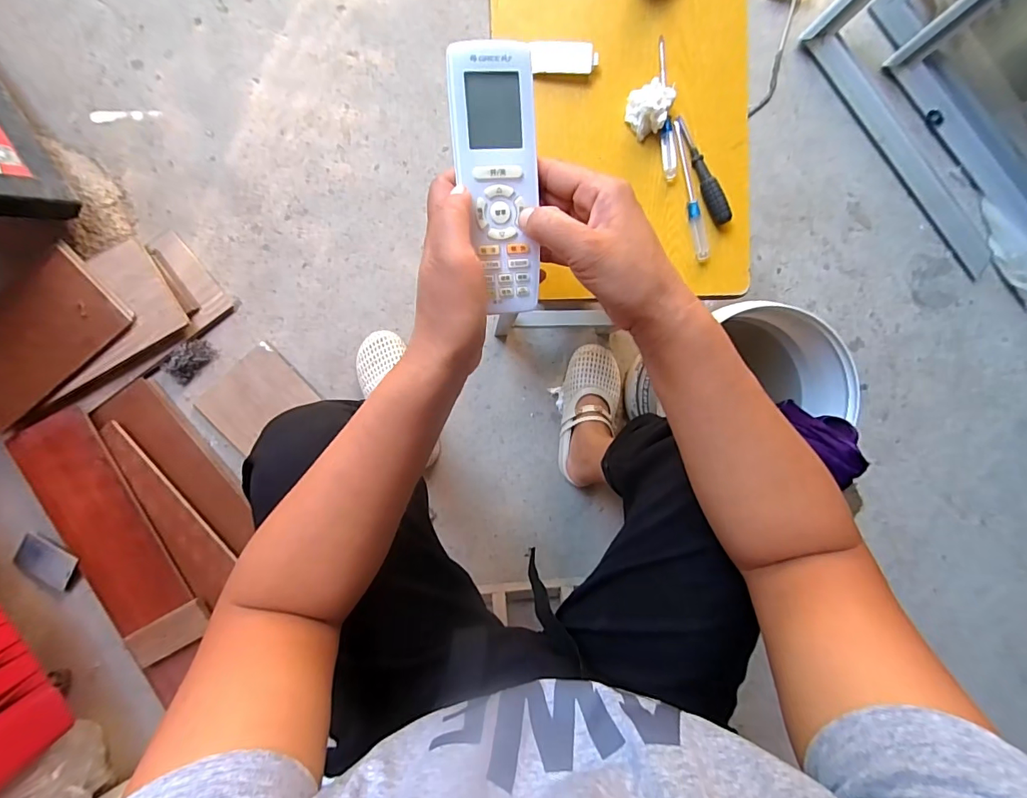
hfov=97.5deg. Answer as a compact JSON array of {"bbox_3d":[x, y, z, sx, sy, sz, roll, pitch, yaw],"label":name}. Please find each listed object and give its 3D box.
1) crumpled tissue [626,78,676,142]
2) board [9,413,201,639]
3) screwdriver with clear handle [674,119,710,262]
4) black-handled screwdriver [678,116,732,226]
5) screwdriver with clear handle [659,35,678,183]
[{"bbox_3d":[0.117,-0.252,0.390,0.035,0.026,0.039,20,91,-4],"label":"crumpled tissue"},{"bbox_3d":[-0.710,0.216,0.775,0.143,0.017,0.379,-27,93,-2],"label":"board"},{"bbox_3d":[0.161,-0.188,0.405,0.012,0.007,0.126,-12,93,-3],"label":"screwdriver with clear handle"},{"bbox_3d":[0.169,-0.205,0.403,0.014,0.012,0.101,-26,93,-2],"label":"black-handled screwdriver"},{"bbox_3d":[0.136,-0.259,0.401,0.014,0.008,0.123,-6,92,-3],"label":"screwdriver with clear handle"}]

